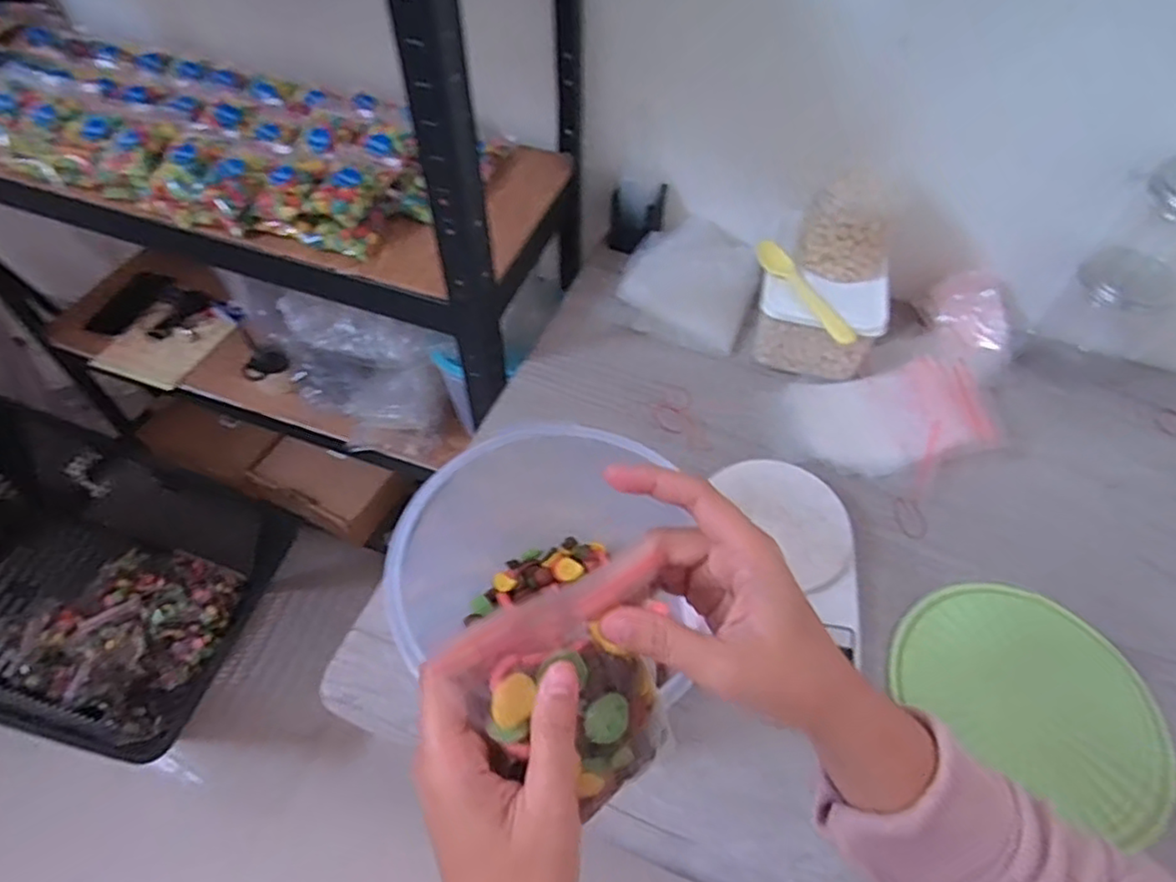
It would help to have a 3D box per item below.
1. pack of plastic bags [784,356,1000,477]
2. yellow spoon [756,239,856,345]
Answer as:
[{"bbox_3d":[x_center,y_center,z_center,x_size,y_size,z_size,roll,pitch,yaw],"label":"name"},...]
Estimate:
[{"bbox_3d":[0.313,-0.029,0.695,0.189,0.039,0.127,-8,54,-7],"label":"pack of plastic bags"},{"bbox_3d":[0.227,-0.160,0.692,0.034,0.015,0.158,-19,56,-15],"label":"yellow spoon"}]

